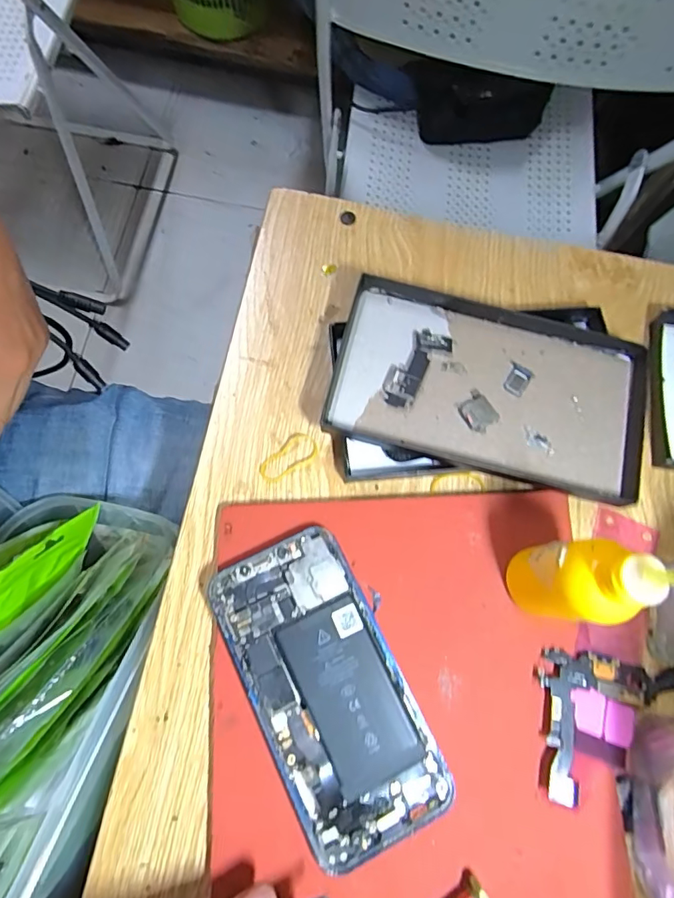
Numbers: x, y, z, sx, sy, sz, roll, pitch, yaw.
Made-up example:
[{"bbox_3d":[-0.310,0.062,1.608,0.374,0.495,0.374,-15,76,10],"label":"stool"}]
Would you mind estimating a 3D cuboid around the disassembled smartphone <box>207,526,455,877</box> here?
[{"bbox_3d":[-0.005,0.117,0.244,0.070,0.014,0.146,-25,76,-10],"label":"disassembled smartphone"}]

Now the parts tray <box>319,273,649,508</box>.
[{"bbox_3d":[0.089,-0.033,0.287,0.178,0.022,0.096,15,73,1],"label":"parts tray"}]

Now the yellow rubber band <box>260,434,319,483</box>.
[{"bbox_3d":[-0.028,0.004,0.284,0.036,0.004,0.018,-30,77,-11],"label":"yellow rubber band"}]

